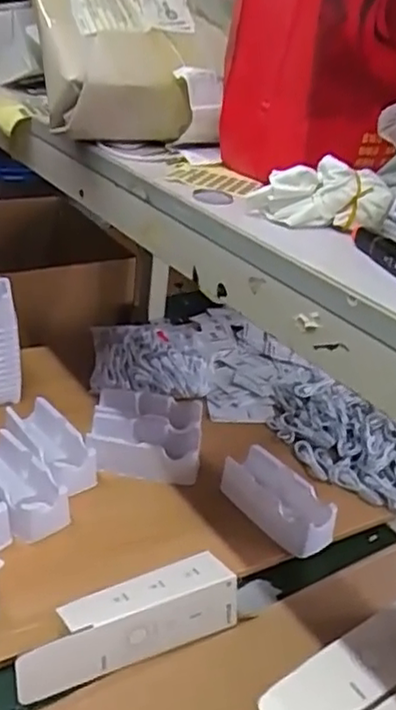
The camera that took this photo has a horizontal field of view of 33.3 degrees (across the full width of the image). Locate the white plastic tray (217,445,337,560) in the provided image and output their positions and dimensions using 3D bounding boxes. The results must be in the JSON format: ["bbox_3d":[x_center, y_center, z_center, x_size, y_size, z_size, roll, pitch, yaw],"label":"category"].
[{"bbox_3d":[0.105,0.198,0.904,0.084,0.052,0.165,-12,35,-30],"label":"white plastic tray"}]

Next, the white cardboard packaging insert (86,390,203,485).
[{"bbox_3d":[-0.078,0.112,1.006,0.161,0.042,0.185,7,29,-1],"label":"white cardboard packaging insert"}]

